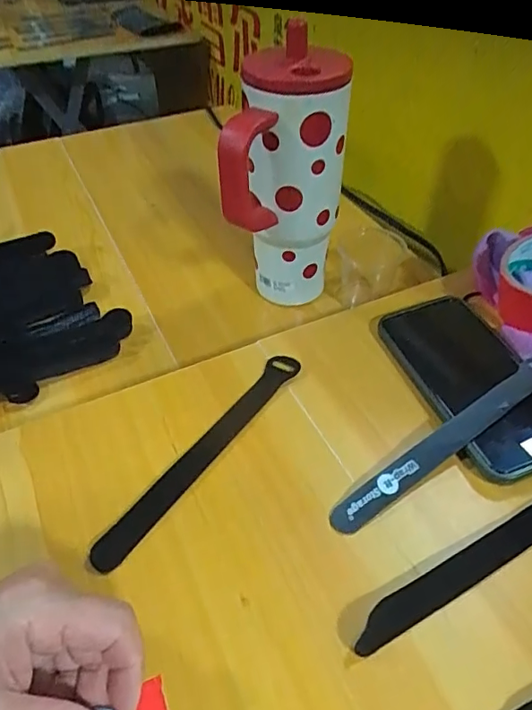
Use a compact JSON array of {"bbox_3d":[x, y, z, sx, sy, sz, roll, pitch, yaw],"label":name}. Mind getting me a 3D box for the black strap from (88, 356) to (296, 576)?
[{"bbox_3d":[-0.039,0.062,0.355,0.022,0.005,0.198,30,52,22],"label":"black strap"}]

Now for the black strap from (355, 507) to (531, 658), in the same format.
[{"bbox_3d":[0.130,0.110,0.299,0.194,0.006,0.020,-23,50,-20],"label":"black strap"}]

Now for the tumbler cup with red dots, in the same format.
[{"bbox_3d":[0.015,-0.134,0.451,0.094,0.221,0.094,-1,46,1],"label":"tumbler cup with red dots"}]

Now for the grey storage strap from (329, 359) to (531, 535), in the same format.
[{"bbox_3d":[0.127,0.053,0.349,0.207,0.015,0.020,-27,51,-23],"label":"grey storage strap"}]

